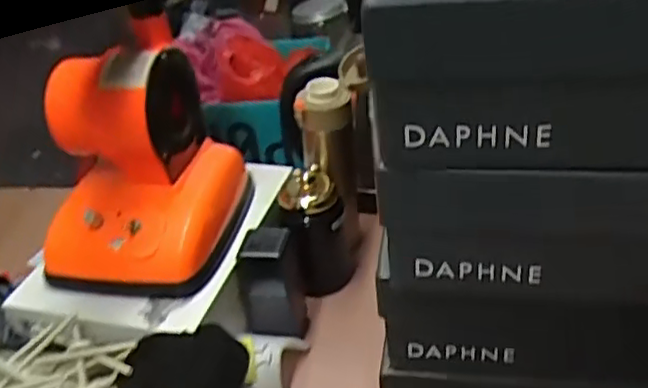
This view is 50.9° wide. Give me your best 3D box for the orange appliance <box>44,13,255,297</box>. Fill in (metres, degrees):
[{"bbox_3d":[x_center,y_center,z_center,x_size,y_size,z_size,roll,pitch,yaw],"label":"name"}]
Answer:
[{"bbox_3d":[-0.188,-0.031,0.705,0.180,0.201,0.190,3,36,13],"label":"orange appliance"}]

